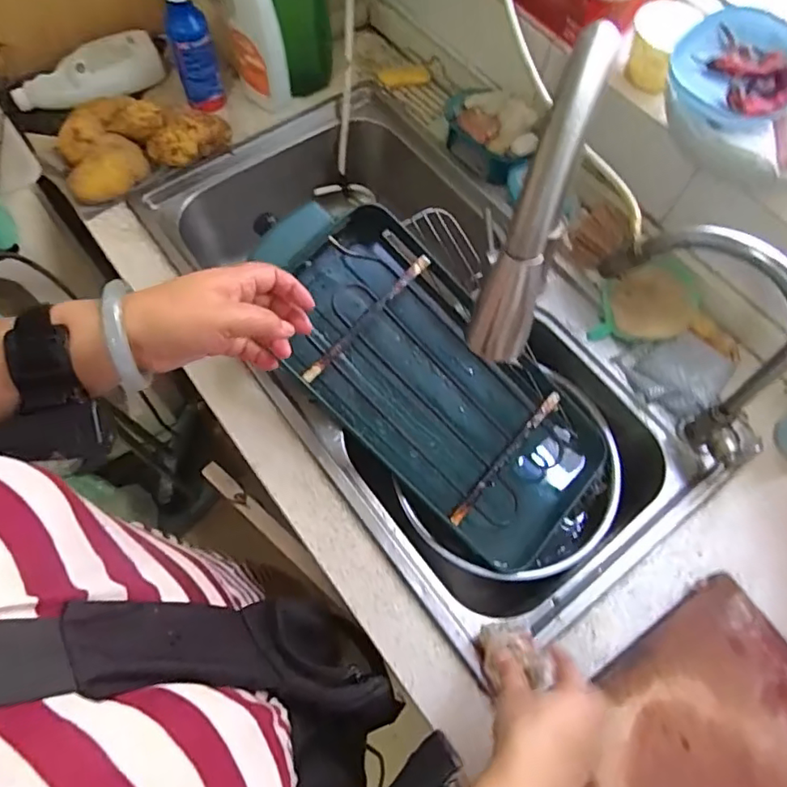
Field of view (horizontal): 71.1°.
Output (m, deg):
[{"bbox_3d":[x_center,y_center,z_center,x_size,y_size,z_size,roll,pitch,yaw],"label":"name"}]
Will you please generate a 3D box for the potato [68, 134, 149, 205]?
[{"bbox_3d":[-0.397,-0.306,0.759,0.058,0.044,0.105,43,71,15],"label":"potato"}]

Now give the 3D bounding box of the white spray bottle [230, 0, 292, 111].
[{"bbox_3d":[-0.197,-0.520,0.763,0.073,0.263,0.059,-1,66,-2],"label":"white spray bottle"}]

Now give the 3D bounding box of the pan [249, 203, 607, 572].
[{"bbox_3d":[0.045,-0.016,0.679,0.219,0.082,0.477,-45,98,-19],"label":"pan"}]

